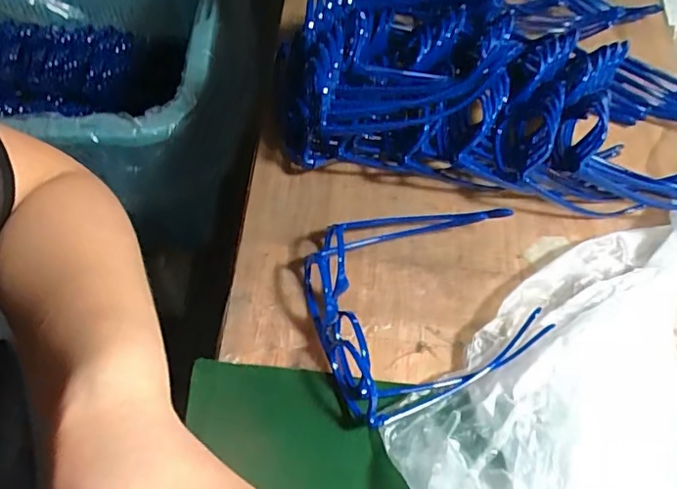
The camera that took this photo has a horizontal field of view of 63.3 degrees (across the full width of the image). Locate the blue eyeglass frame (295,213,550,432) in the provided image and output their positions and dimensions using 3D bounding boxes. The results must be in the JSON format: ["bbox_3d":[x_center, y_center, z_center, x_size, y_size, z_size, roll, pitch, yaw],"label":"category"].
[{"bbox_3d":[0.057,0.033,0.370,0.150,0.038,0.138,-17,64,-11],"label":"blue eyeglass frame"}]

